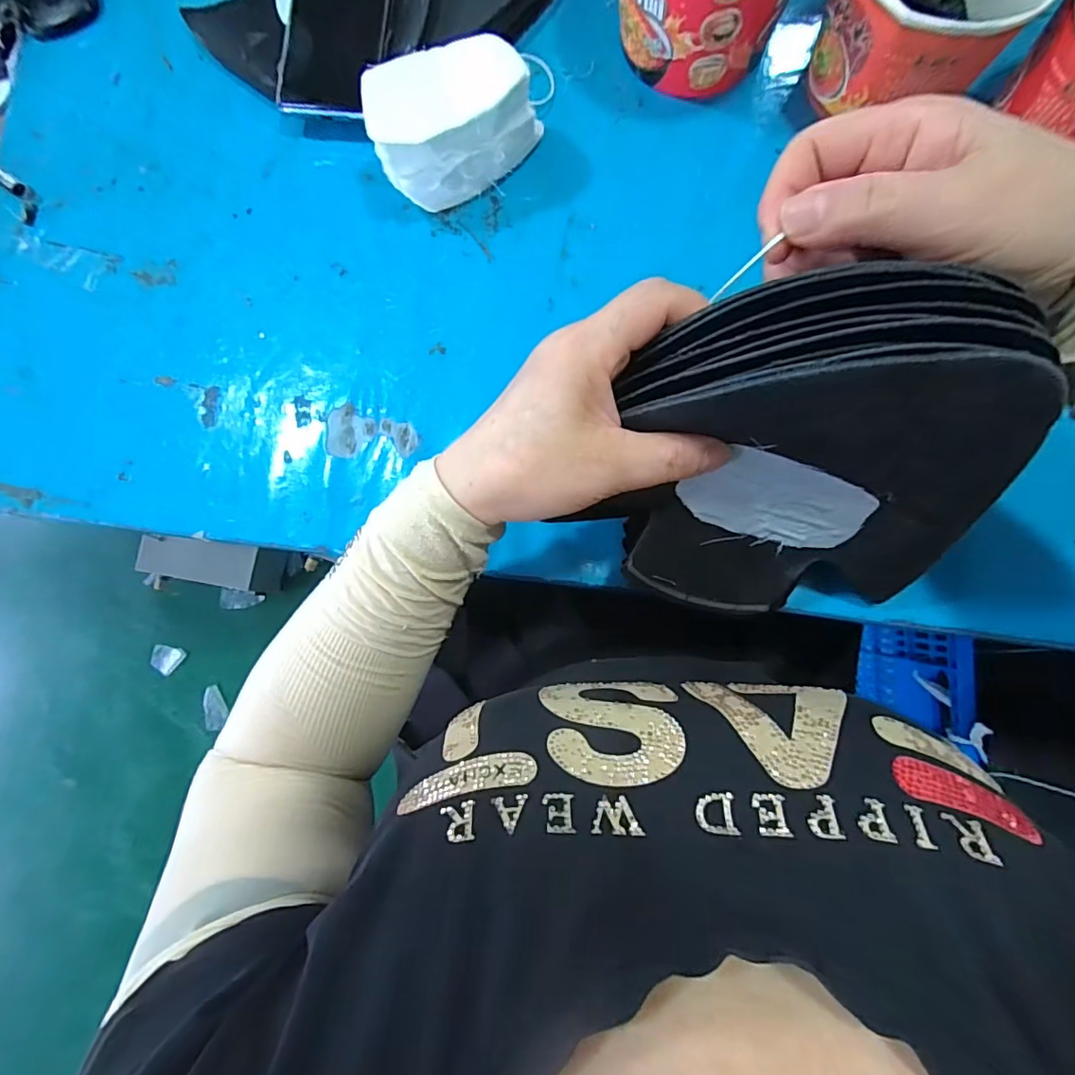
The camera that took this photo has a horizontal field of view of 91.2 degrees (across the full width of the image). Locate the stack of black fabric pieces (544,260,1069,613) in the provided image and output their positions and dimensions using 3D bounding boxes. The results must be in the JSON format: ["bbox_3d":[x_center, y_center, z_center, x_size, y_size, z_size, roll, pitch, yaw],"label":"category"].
[{"bbox_3d":[0.119,-0.016,0.249,0.169,0.208,0.054,-1,54,11],"label":"stack of black fabric pieces"}]

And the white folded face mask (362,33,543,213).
[{"bbox_3d":[-0.050,-0.264,0.340,0.107,0.068,0.056,-16,84,2],"label":"white folded face mask"}]

